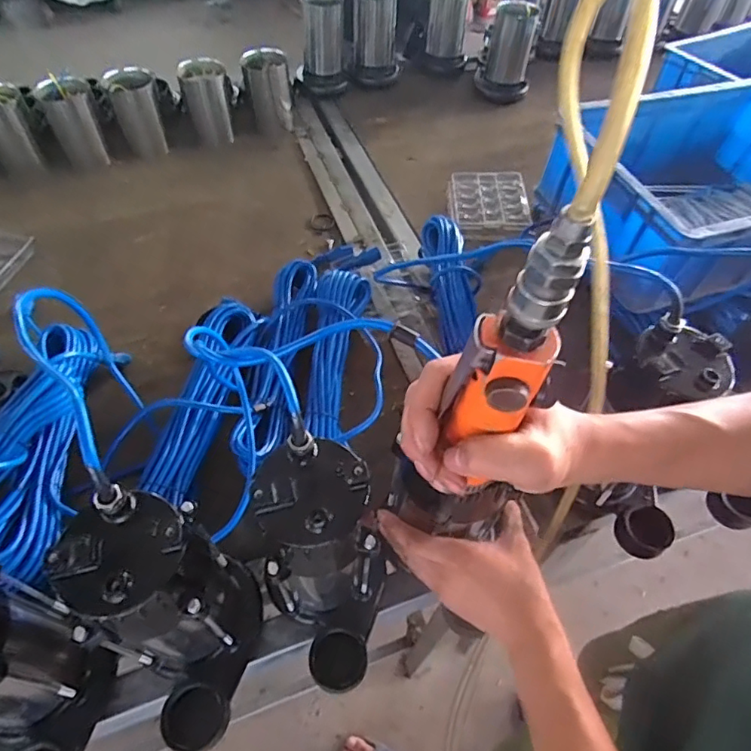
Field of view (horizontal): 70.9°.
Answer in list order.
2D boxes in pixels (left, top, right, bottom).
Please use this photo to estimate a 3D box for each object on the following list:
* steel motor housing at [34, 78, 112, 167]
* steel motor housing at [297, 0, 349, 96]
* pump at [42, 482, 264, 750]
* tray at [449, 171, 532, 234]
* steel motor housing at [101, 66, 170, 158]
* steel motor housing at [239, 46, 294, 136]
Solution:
[{"bbox_3d":[-0.558,-0.466,0.990,0.088,0.147,0.072,-27,56,-22],"label":"steel motor housing"},{"bbox_3d":[-0.116,-0.711,1.150,0.108,0.195,0.105,-6,51,-6],"label":"steel motor housing"},{"bbox_3d":[-0.151,0.192,0.418,0.126,0.233,0.124,-27,56,-22],"label":"pump"},{"bbox_3d":[0.204,-0.315,0.950,0.134,0.023,0.167,2,50,0],"label":"tray"},{"bbox_3d":[-0.454,-0.498,1.015,0.088,0.145,0.082,-18,53,-16],"label":"steel motor housing"},{"bbox_3d":[-0.219,-0.580,1.077,0.092,0.137,0.086,-5,51,-5],"label":"steel motor housing"}]

